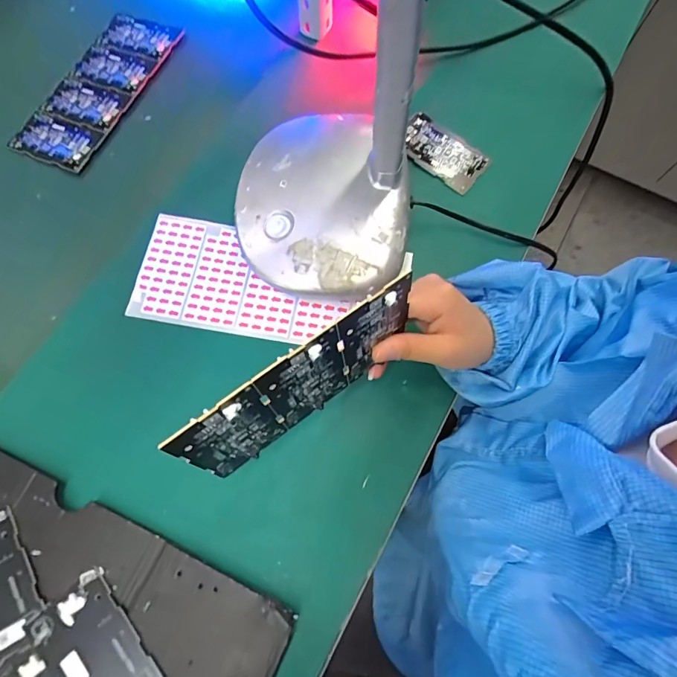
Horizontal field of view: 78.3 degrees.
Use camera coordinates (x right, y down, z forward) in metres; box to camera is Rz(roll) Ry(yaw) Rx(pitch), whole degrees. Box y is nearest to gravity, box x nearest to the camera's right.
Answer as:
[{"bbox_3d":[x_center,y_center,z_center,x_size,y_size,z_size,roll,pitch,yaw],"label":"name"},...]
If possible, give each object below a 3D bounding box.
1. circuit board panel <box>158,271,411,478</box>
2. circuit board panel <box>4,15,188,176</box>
[{"bbox_3d":[-0.021,0.030,0.271,0.166,0.094,0.006,-36,64,-11],"label":"circuit board panel"},{"bbox_3d":[-0.275,-0.291,0.481,0.098,0.004,0.222,20,73,10],"label":"circuit board panel"}]

